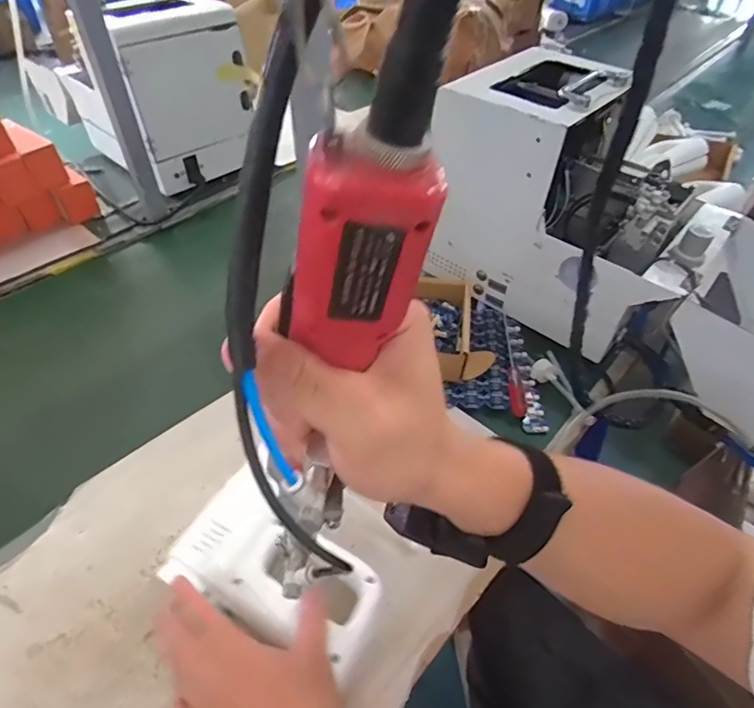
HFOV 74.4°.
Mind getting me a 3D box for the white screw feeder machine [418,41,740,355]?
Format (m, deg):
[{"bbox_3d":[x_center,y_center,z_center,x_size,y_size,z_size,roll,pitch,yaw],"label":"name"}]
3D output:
[{"bbox_3d":[0.248,-0.183,0.642,0.319,0.270,0.180,32,54,26],"label":"white screw feeder machine"}]

